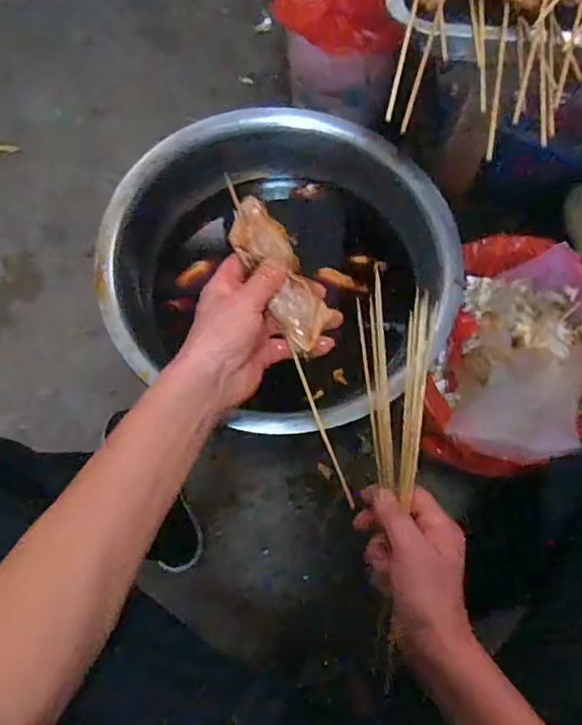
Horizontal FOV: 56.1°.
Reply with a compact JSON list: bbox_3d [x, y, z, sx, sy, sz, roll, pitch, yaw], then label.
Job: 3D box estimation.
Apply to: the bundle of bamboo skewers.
[{"bbox_3d":[0.083,0.080,0.433,0.056,0.021,0.297,1,85,1],"label":"bundle of bamboo skewers"}]

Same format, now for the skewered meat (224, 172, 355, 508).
[{"bbox_3d":[0.011,-0.030,0.434,0.056,0.021,0.267,-20,79,-6],"label":"skewered meat"}]

